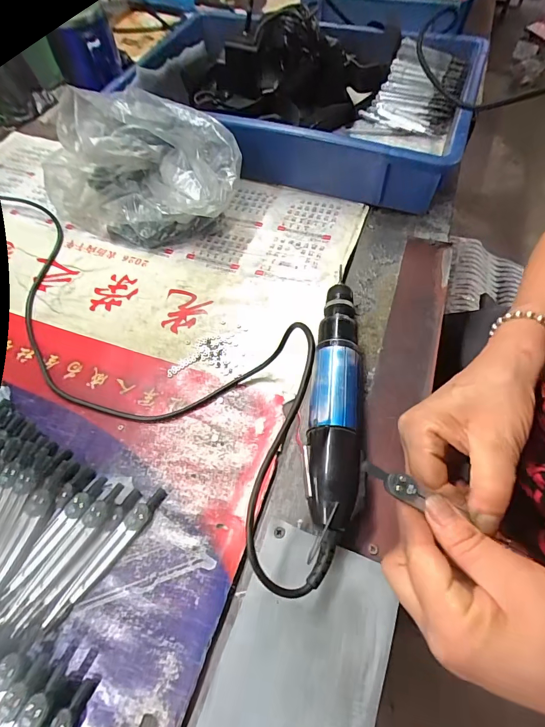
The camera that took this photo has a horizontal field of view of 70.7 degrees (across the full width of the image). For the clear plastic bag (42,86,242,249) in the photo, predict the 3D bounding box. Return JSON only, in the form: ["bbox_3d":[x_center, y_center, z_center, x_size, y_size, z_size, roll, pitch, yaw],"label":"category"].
[{"bbox_3d":[-0.147,-0.213,0.433,0.230,0.099,0.127,17,61,13],"label":"clear plastic bag"}]

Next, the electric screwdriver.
[{"bbox_3d":[0.050,0.024,0.308,0.037,0.039,0.216,5,59,6],"label":"electric screwdriver"}]

